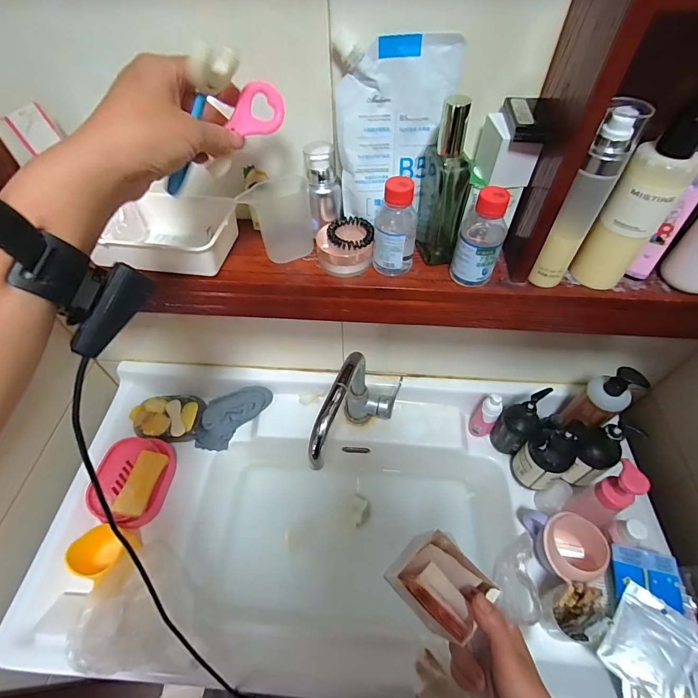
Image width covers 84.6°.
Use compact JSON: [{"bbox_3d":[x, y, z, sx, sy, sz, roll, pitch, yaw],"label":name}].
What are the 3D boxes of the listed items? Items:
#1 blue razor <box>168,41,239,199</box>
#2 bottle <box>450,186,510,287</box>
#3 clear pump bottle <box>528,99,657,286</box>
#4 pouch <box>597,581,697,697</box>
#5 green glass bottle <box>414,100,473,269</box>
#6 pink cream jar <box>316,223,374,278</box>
[{"bbox_3d":[-0.122,-0.176,0.304,0.032,0.121,0.037,14,44,-32],"label":"blue razor"},{"bbox_3d":[0.135,-0.111,0.394,0.044,0.104,0.038,17,55,14],"label":"bottle"},{"bbox_3d":[0.214,-0.130,0.354,0.031,0.169,0.027,27,57,20],"label":"clear pump bottle"},{"bbox_3d":[0.400,0.390,0.509,0.088,0.019,0.112,34,60,24],"label":"pouch"},{"bbox_3d":[0.097,-0.164,0.393,0.041,0.162,0.052,1,52,2],"label":"green glass bottle"},{"bbox_3d":[-0.005,-0.114,0.436,0.061,0.039,0.055,-15,53,-10],"label":"pink cream jar"}]

